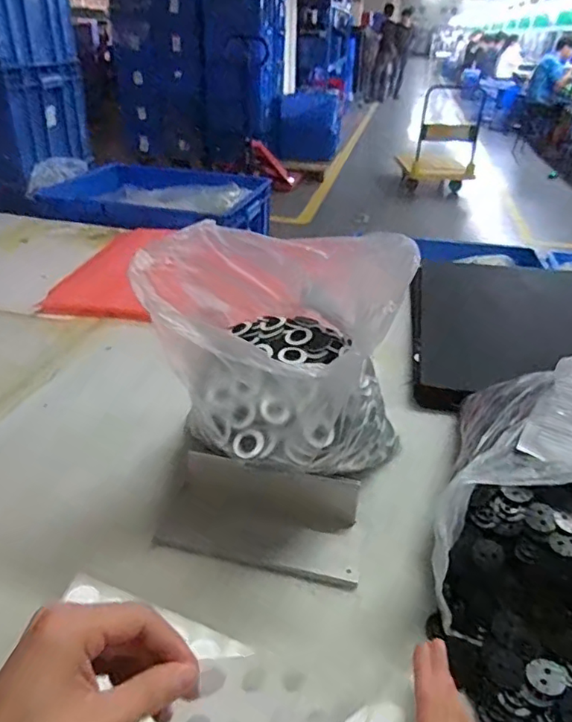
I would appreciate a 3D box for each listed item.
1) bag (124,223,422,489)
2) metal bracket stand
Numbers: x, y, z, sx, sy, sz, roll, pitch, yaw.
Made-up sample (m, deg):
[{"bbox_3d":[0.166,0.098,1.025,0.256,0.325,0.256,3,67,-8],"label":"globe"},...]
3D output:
[{"bbox_3d":[-0.002,-0.002,0.520,0.213,0.242,0.198,12,33,17],"label":"bag"},{"bbox_3d":[-0.022,0.150,0.537,0.199,0.055,0.096,10,34,11],"label":"metal bracket stand"}]

